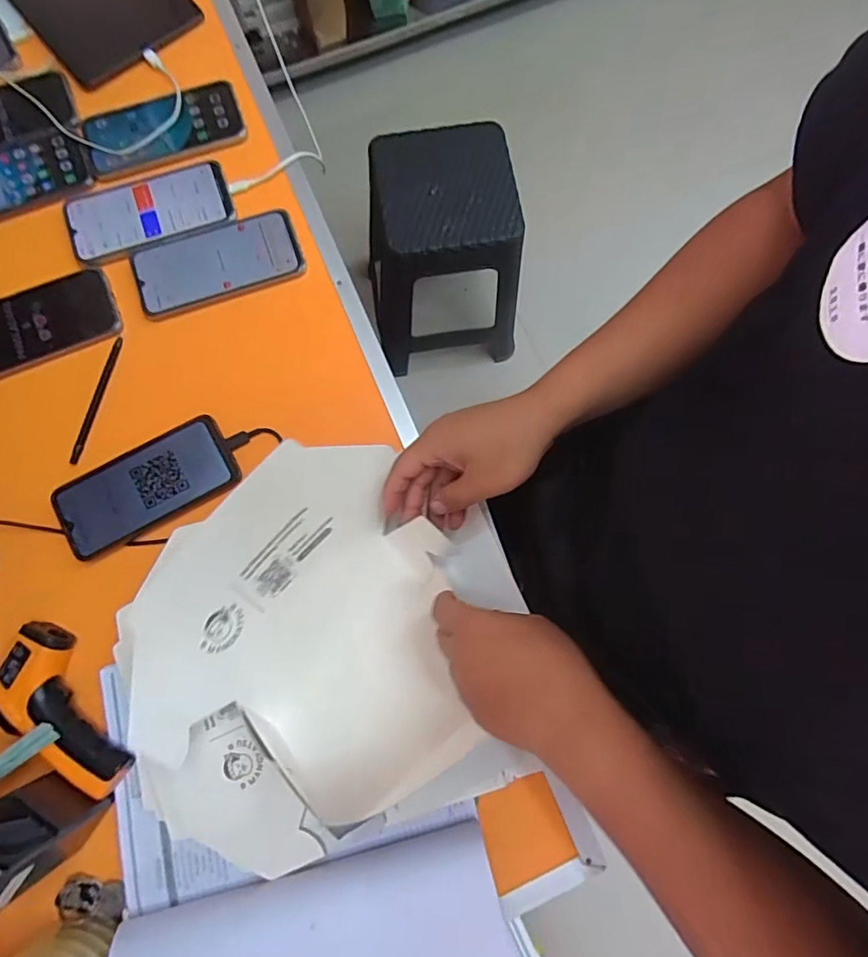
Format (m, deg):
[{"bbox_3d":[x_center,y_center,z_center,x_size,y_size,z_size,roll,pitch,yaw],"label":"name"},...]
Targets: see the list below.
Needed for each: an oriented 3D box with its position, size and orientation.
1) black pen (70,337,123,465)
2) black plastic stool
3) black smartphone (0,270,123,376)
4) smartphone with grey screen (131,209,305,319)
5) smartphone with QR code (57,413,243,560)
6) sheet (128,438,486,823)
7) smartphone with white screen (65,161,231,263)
[{"bbox_3d":[-0.336,-0.078,0.528,0.012,0.009,0.132,11,77,3],"label":"black pen"},{"bbox_3d":[0.016,-0.509,1.236,0.321,0.434,0.304,-10,78,-3],"label":"black plastic stool"},{"bbox_3d":[-0.410,-0.152,0.537,0.170,0.011,0.087,-21,79,-5],"label":"black smartphone"},{"bbox_3d":[-0.225,-0.226,0.549,0.168,0.006,0.083,-20,79,-5],"label":"smartphone with grey screen"},{"bbox_3d":[-0.273,0.008,0.503,0.163,0.009,0.076,-29,78,-6],"label":"smartphone with QR code"},{"bbox_3d":[-0.096,0.112,0.417,0.215,0.104,0.266,-6,76,-1],"label":"sheet"},{"bbox_3d":[-0.303,-0.286,0.564,0.168,0.006,0.082,-18,79,-4],"label":"smartphone with white screen"}]

